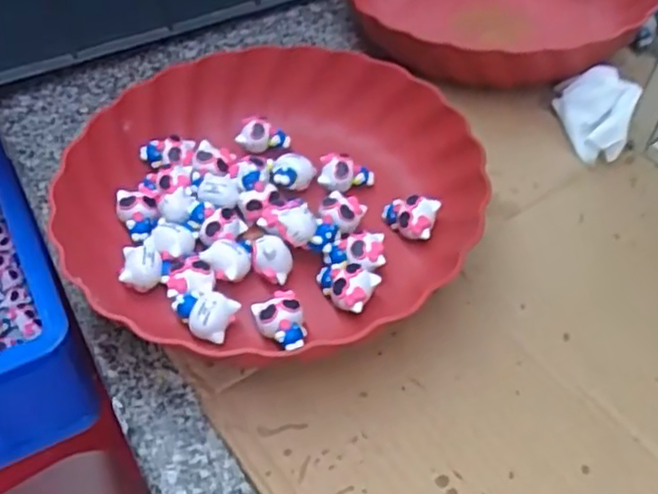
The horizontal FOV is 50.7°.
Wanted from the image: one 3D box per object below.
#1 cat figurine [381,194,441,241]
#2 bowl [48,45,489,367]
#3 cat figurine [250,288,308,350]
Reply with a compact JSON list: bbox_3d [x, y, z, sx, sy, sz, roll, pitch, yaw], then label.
[{"bbox_3d":[0.048,-0.019,0.415,0.032,0.017,0.020,12,51,11],"label":"cat figurine"},{"bbox_3d":[-0.036,-0.032,0.414,0.218,0.052,0.234,0,49,0],"label":"bowl"},{"bbox_3d":[-0.026,0.040,0.372,0.025,0.016,0.032,-17,51,-13],"label":"cat figurine"}]

